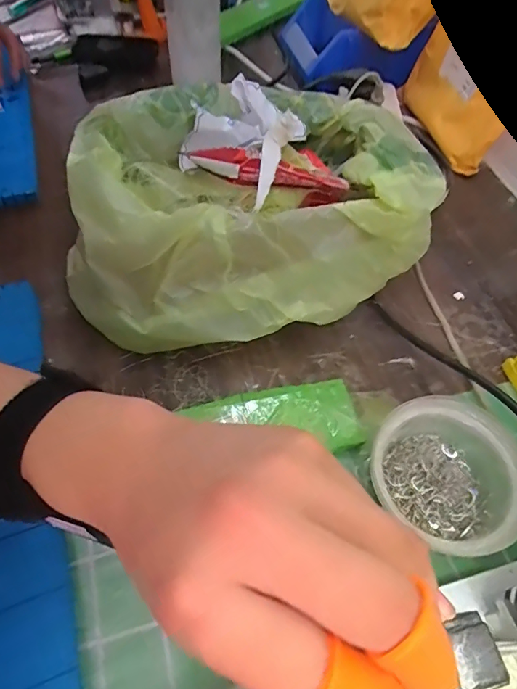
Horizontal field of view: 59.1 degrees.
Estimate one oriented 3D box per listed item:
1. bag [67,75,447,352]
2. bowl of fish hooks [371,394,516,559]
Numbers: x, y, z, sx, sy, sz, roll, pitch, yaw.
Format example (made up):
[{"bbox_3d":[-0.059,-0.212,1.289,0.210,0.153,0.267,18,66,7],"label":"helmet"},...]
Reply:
[{"bbox_3d":[-0.012,-0.109,0.389,0.299,0.126,0.192,-18,60,-13],"label":"bag"},{"bbox_3d":[0.124,0.092,0.312,0.095,0.054,0.092,2,57,-3],"label":"bowl of fish hooks"}]

